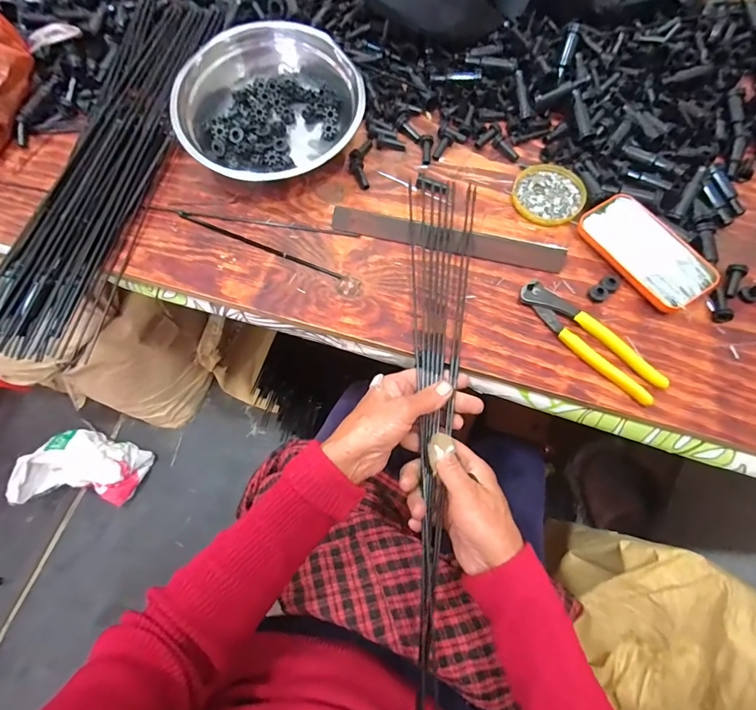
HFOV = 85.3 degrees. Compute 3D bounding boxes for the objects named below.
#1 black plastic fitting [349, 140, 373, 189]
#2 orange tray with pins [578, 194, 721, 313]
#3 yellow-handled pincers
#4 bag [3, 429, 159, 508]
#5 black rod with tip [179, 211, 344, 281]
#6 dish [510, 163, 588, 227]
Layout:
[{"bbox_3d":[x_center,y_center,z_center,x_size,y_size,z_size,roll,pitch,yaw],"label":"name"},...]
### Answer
[{"bbox_3d":[-0.023,-0.246,0.522,0.028,0.011,0.078,2,68,3],"label":"black plastic fitting"},{"bbox_3d":[0.300,-0.117,0.458,0.081,0.012,0.145,-34,71,-11],"label":"orange tray with pins"},{"bbox_3d":[0.218,-0.017,0.428,0.039,0.012,0.164,-40,72,-13],"label":"yellow-handled pincers"},{"bbox_3d":[-0.745,0.288,1.058,0.264,0.135,0.182,1,68,1],"label":"bag"},{"bbox_3d":[-0.140,-0.130,0.482,0.219,0.004,0.008,23,71,10],"label":"black rod with tip"},{"bbox_3d":[0.208,-0.197,0.499,0.082,0.011,0.085,-1,68,2],"label":"dish"}]

